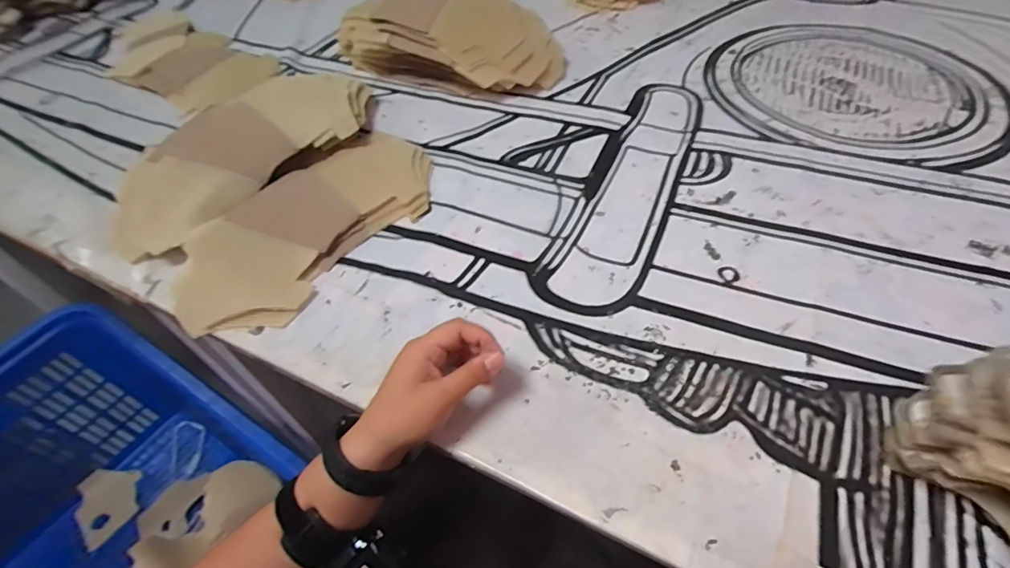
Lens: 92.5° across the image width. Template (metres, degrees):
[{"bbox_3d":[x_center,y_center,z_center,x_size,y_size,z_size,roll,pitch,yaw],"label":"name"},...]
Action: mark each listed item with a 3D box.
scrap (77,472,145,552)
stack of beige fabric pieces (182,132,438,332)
[{"bbox_3d":[-0.932,0.517,1.134,0.128,0.028,0.173,-19,52,-11],"label":"scrap"},{"bbox_3d":[-0.214,-0.072,0.551,0.156,0.030,0.320,28,58,24],"label":"stack of beige fabric pieces"}]

